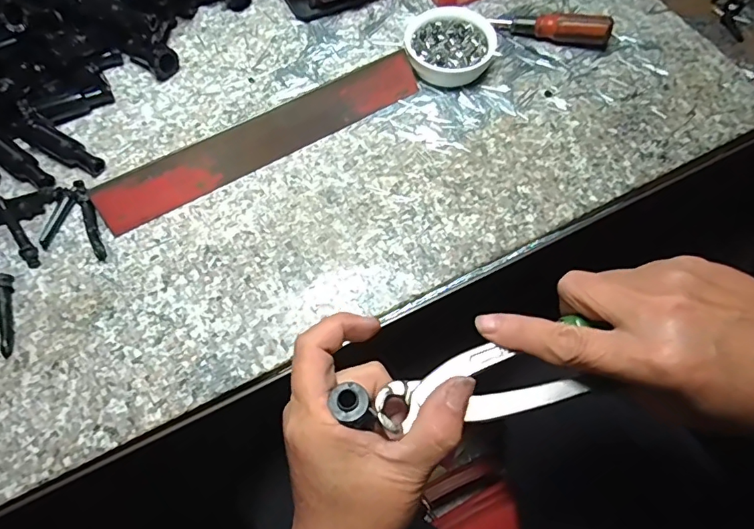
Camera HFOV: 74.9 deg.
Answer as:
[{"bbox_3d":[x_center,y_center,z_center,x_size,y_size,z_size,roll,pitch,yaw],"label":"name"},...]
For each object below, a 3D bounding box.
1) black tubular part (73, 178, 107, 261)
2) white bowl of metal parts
[{"bbox_3d":[-0.205,-0.032,0.351,0.009,0.008,0.066,-24,66,-11],"label":"black tubular part"},{"bbox_3d":[0.059,-0.179,0.408,0.070,0.029,0.066,0,64,1],"label":"white bowl of metal parts"}]

